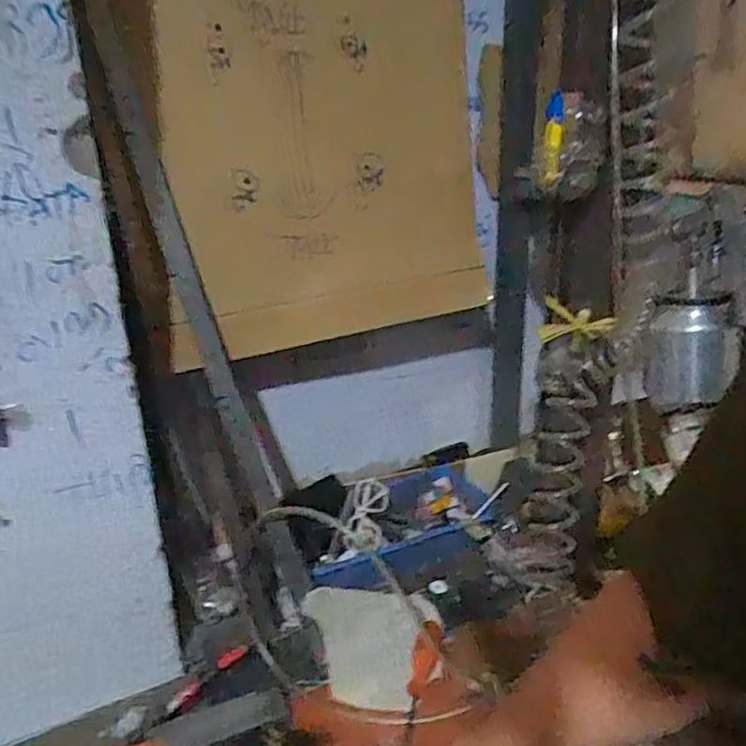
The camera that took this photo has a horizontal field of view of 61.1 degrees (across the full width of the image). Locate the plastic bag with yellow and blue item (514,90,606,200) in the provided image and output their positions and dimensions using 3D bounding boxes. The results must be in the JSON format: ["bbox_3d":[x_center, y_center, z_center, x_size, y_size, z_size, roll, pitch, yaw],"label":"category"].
[{"bbox_3d":[0.234,-0.278,0.767,0.074,0.119,0.103,11,24,30],"label":"plastic bag with yellow and blue item"}]

